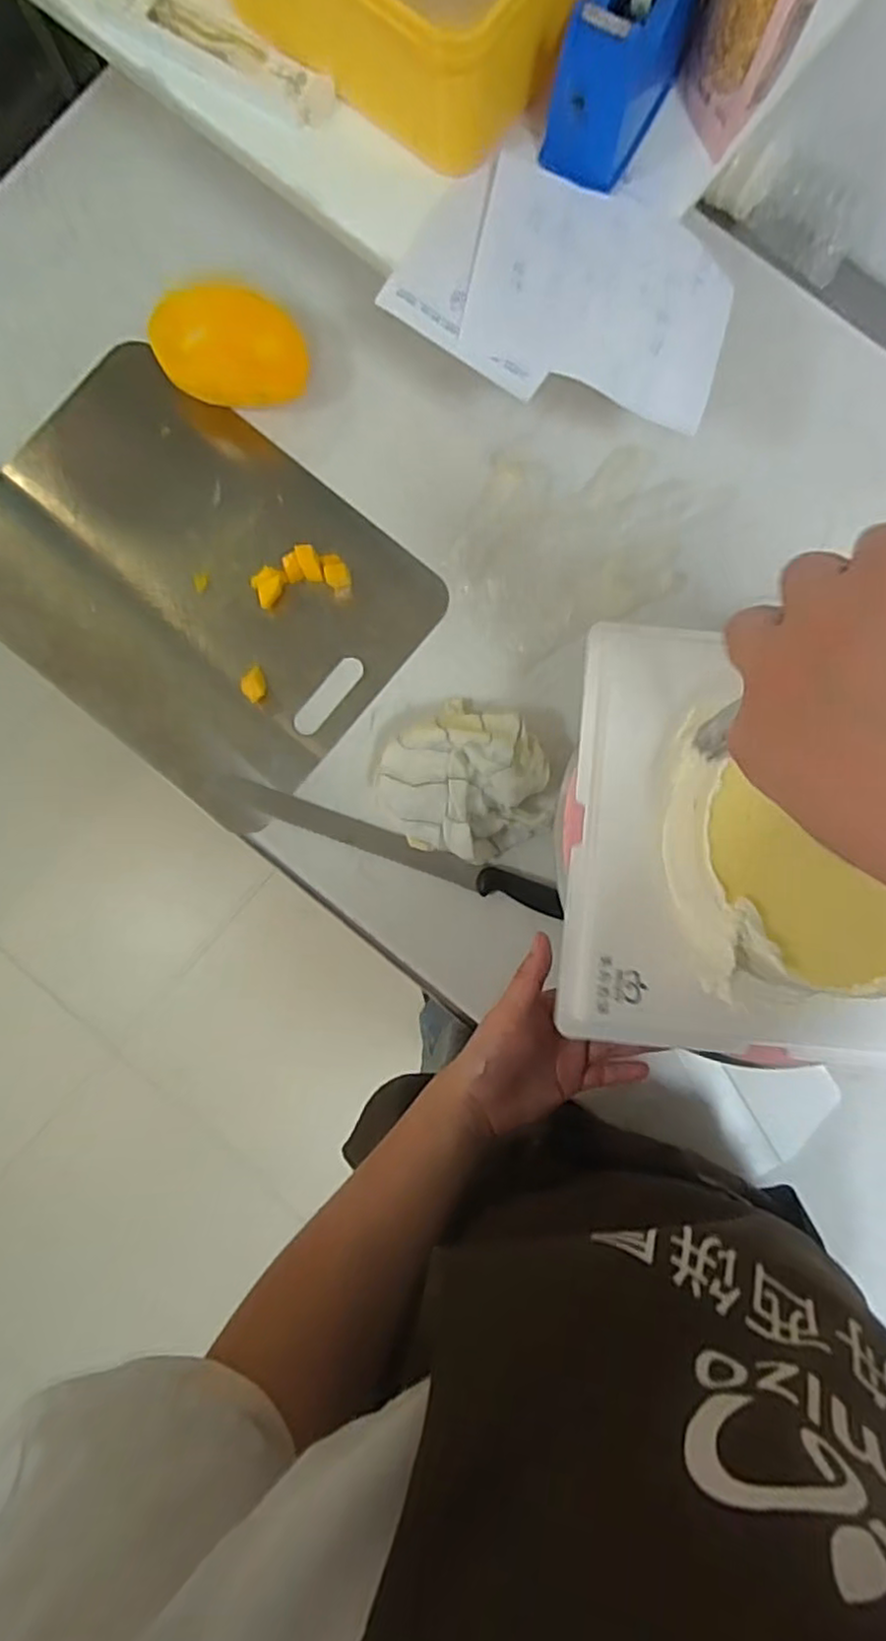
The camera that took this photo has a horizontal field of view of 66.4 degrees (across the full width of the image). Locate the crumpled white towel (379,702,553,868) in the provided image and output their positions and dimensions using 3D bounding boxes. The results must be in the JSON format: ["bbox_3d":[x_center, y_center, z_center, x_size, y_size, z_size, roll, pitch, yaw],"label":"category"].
[{"bbox_3d":[0.023,-0.029,0.572,0.135,0.062,0.135,-41,88,-3],"label":"crumpled white towel"}]

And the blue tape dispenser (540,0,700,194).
[{"bbox_3d":[0.120,-0.499,0.434,0.058,0.093,0.128,29,87,1],"label":"blue tape dispenser"}]

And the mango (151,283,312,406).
[{"bbox_3d":[-0.185,-0.409,0.591,0.130,0.071,0.077,-7,87,-1],"label":"mango"}]

